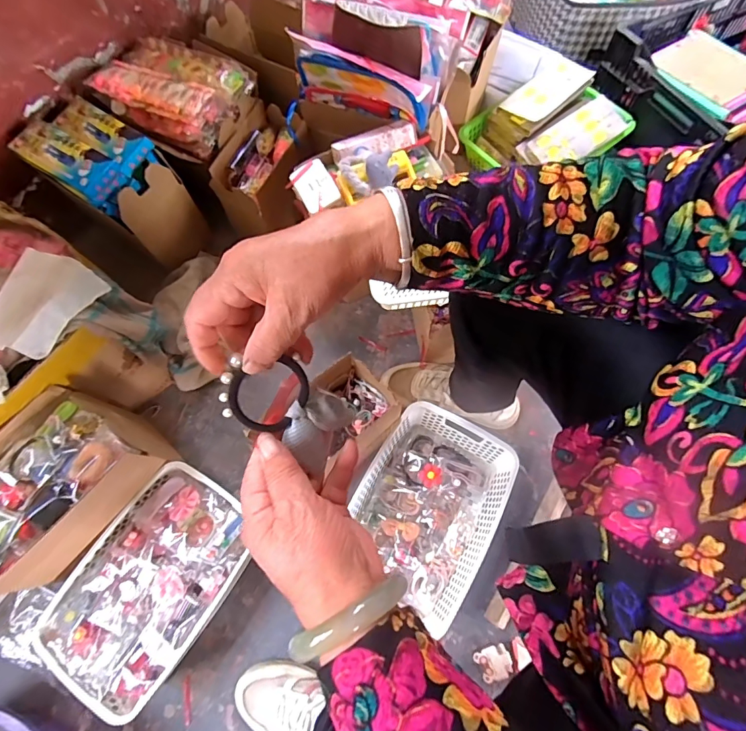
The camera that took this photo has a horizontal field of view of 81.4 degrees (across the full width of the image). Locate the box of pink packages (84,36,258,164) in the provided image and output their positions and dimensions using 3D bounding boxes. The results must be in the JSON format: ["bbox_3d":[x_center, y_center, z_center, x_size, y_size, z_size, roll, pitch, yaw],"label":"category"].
[{"bbox_3d":[-0.363,-0.499,0.789,0.249,0.072,0.200,21,70,10],"label":"box of pink packages"}]

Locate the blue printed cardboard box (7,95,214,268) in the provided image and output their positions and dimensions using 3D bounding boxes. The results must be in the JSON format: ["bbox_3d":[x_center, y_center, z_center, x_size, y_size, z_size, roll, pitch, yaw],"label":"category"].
[{"bbox_3d":[-0.480,-0.328,0.811,0.255,0.242,0.145,30,72,13],"label":"blue printed cardboard box"}]

